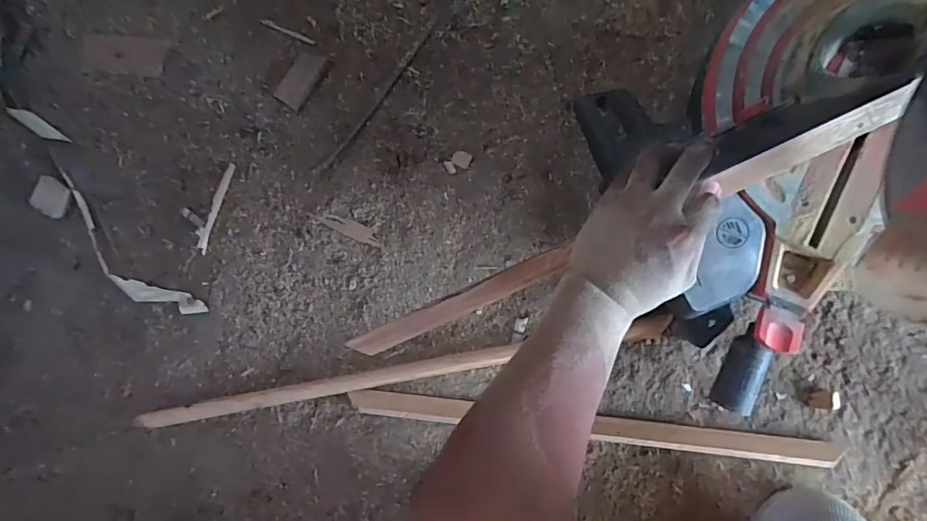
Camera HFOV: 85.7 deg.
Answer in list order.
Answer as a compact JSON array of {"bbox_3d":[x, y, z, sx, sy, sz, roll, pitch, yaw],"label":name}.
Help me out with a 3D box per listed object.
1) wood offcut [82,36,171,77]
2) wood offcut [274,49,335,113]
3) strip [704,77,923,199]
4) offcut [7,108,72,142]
[{"bbox_3d":[-0.402,-0.243,0.592,0.110,0.006,0.040,8,92,8],"label":"wood offcut"},{"bbox_3d":[-0.185,-0.208,0.573,0.039,0.004,0.068,37,95,6],"label":"wood offcut"},{"bbox_3d":[0.293,-0.098,0.419,0.156,0.007,0.025,-25,106,16],"label":"strip"},{"bbox_3d":[-0.508,-0.161,0.597,0.073,0.004,0.018,34,56,3],"label":"offcut"}]

